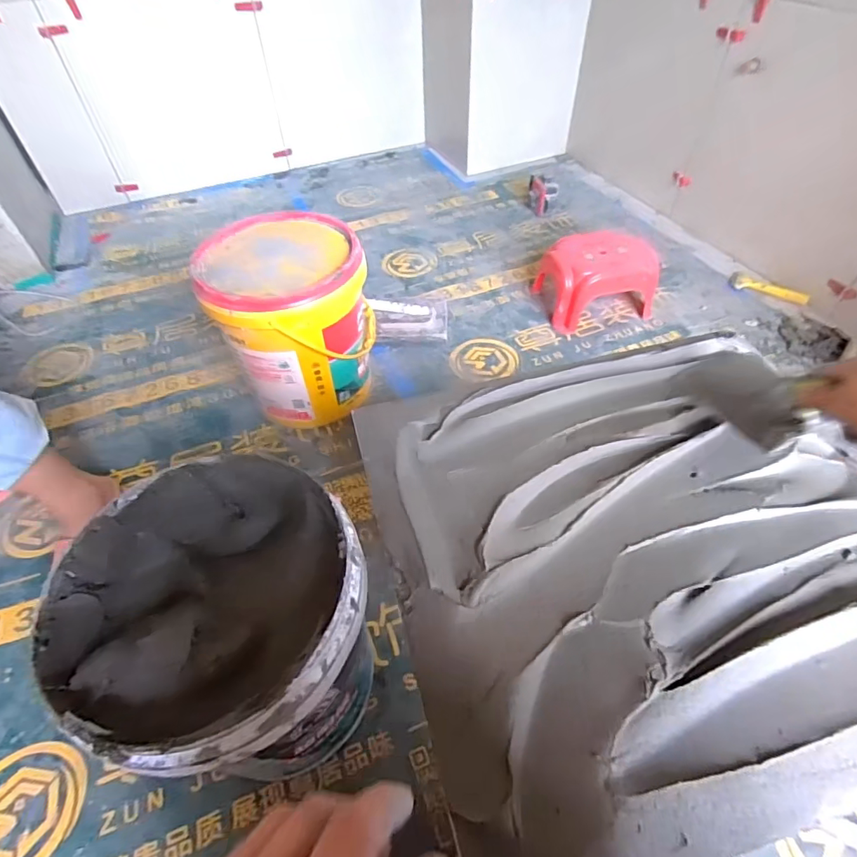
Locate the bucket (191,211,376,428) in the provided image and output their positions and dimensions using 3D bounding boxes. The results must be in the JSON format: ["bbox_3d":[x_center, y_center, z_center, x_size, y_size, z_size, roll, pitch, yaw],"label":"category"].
[{"bbox_3d":[-0.268,-0.206,1.058,0.306,0.353,0.258,-21,53,-15],"label":"bucket"}]

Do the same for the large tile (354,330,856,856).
[{"bbox_3d":[0.228,0.102,0.522,0.526,0.020,0.488,-13,51,-9],"label":"large tile"}]

